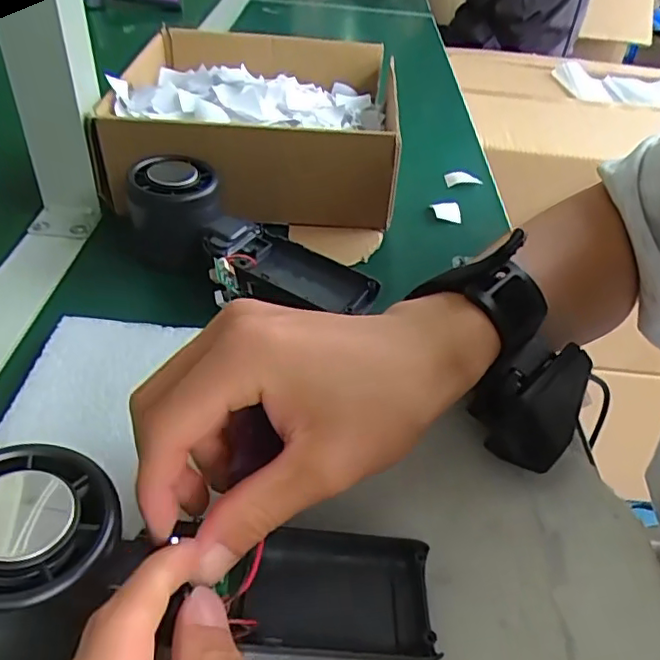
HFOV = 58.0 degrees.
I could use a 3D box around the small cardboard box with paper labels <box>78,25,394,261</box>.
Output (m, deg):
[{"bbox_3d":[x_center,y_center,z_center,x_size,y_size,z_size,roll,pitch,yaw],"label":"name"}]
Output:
[{"bbox_3d":[-0.051,-0.171,0.483,0.209,0.077,0.292,4,40,0],"label":"small cardboard box with paper labels"}]

